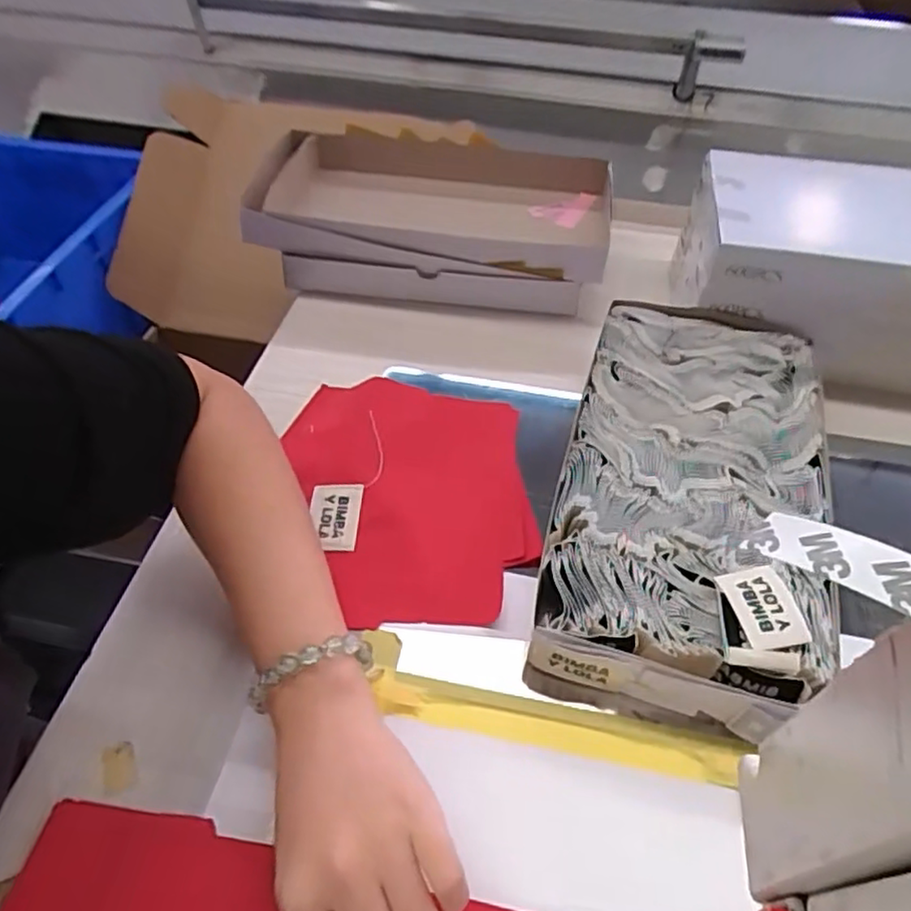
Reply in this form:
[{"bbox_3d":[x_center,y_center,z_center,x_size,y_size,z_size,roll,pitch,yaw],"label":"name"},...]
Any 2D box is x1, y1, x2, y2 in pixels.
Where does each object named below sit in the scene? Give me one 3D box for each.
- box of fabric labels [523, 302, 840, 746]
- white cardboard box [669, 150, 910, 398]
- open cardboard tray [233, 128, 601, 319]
[{"bbox_3d":[0.158,0.015,0.435,0.159,0.045,0.319,15,53,11],"label":"box of fabric labels"},{"bbox_3d":[0.364,-0.154,0.554,0.318,0.119,0.158,9,52,6],"label":"white cardboard box"},{"bbox_3d":[-0.027,-0.235,0.643,0.344,0.076,0.183,7,52,4],"label":"open cardboard tray"}]

